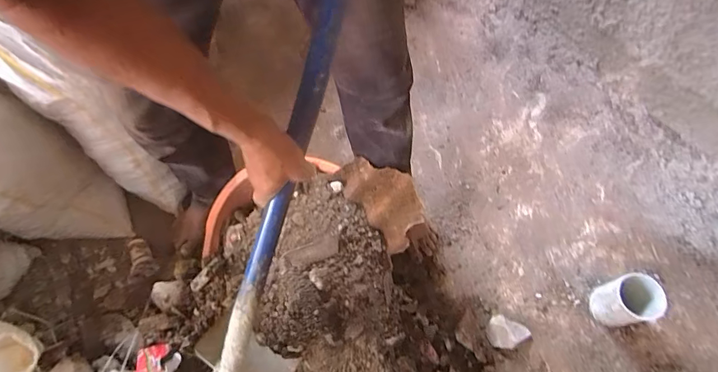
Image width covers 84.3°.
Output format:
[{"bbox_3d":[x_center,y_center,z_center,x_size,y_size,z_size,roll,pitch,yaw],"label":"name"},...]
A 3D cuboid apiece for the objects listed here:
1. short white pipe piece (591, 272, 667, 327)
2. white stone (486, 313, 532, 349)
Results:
[{"bbox_3d":[0.555,0.237,0.821,0.087,0.125,0.088,-2,64,3],"label":"short white pipe piece"},{"bbox_3d":[0.331,0.327,0.877,0.082,0.033,0.066,21,67,14],"label":"white stone"}]

